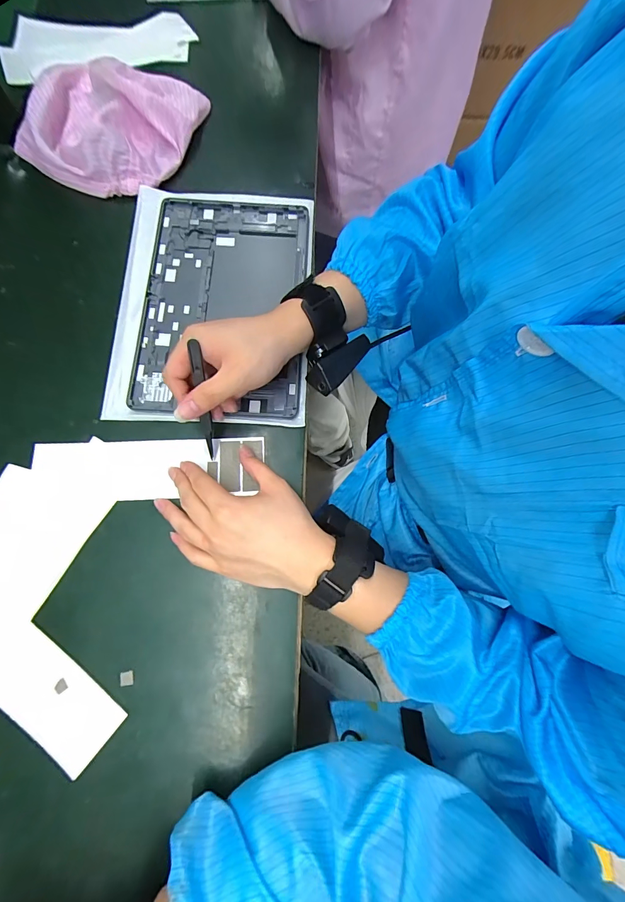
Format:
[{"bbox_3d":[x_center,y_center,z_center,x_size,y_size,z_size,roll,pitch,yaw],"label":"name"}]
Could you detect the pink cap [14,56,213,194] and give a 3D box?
[{"bbox_3d":[-0.240,-0.402,0.434,0.176,0.039,0.190,0,76,-1],"label":"pink cap"}]

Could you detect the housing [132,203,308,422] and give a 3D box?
[{"bbox_3d":[-0.097,-0.164,0.393,0.173,0.008,0.260,2,76,0],"label":"housing"}]

